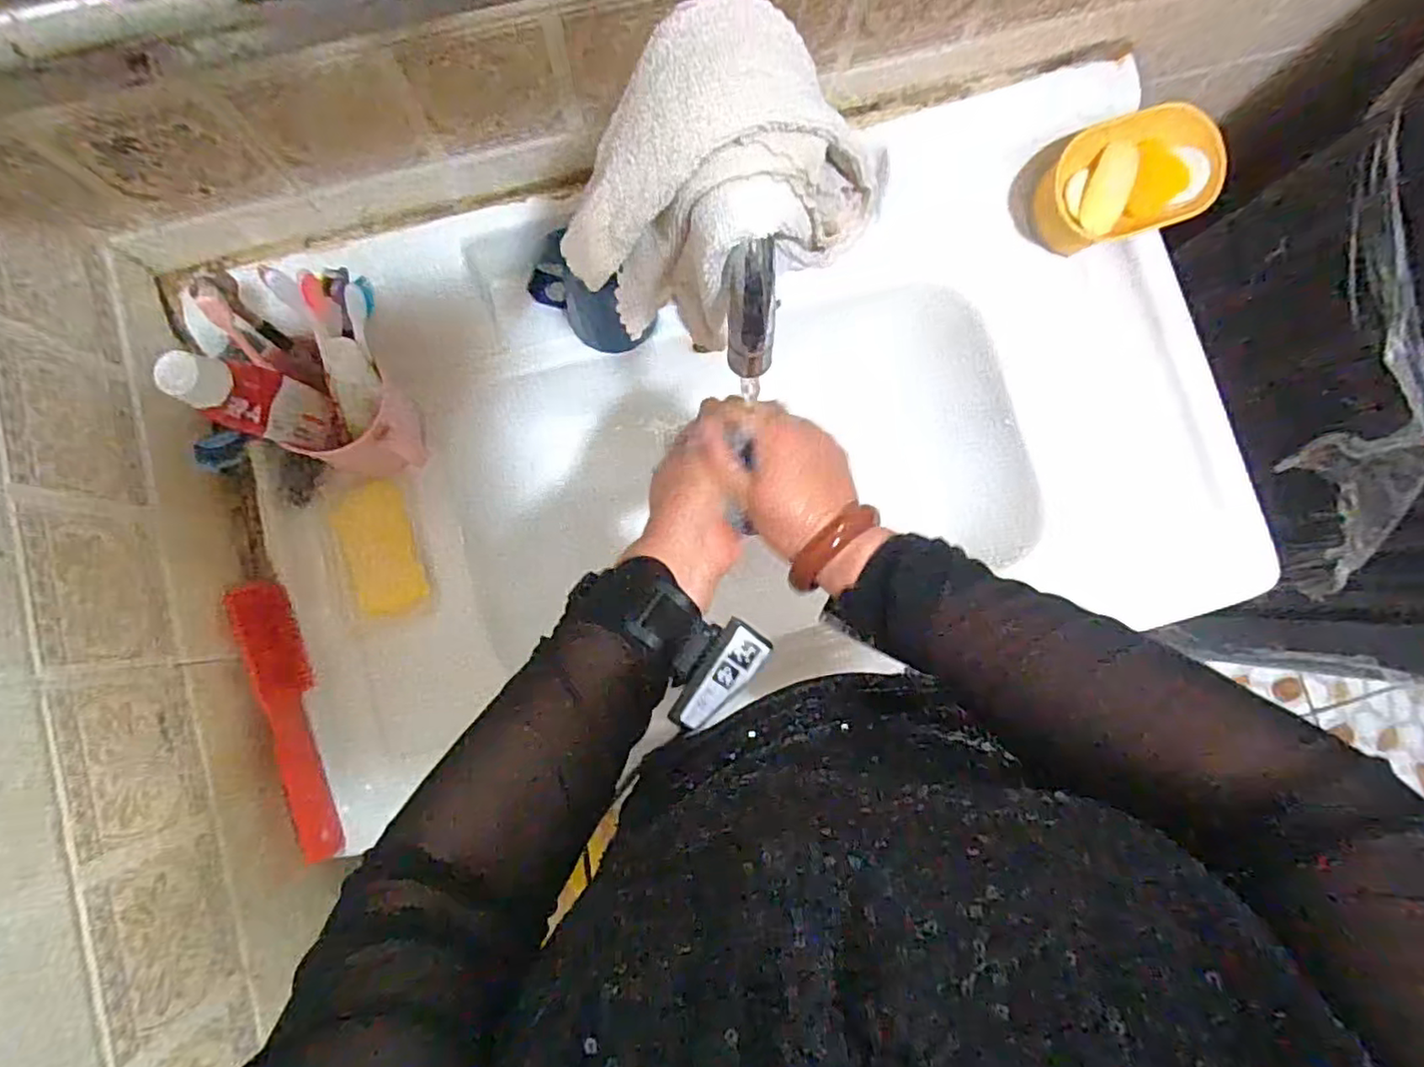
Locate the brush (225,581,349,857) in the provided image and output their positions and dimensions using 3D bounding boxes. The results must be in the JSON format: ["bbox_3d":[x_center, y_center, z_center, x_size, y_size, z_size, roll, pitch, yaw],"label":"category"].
[{"bbox_3d":[-0.310,0.138,0.484,0.021,0.043,0.205,-16,86,-4],"label":"brush"}]

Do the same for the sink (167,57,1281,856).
[{"bbox_3d":[0.026,-0.083,0.618,0.763,0.220,0.405,-15,86,-4],"label":"sink"}]

